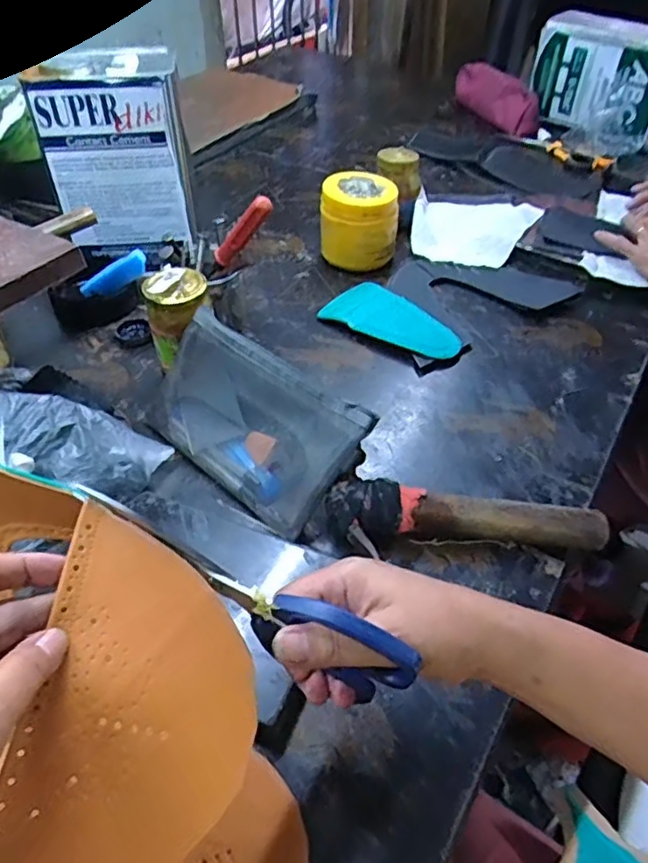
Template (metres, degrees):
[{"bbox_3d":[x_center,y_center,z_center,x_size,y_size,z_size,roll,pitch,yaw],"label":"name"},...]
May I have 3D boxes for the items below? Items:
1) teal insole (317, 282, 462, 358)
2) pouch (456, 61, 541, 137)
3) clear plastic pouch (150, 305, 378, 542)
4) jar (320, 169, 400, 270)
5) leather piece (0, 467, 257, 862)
[{"bbox_3d":[0.083,-0.126,0.711,0.164,0.012,0.082,29,52,25],"label":"teal insole"},{"bbox_3d":[0.327,-0.640,1.193,0.057,0.094,0.234,-18,48,-17],"label":"pouch"},{"bbox_3d":[-0.066,-0.011,0.546,0.197,0.031,0.120,34,89,26],"label":"clear plastic pouch"},{"bbox_3d":[0.047,-0.273,0.806,0.098,0.096,0.095,5,45,6],"label":"jar"},{"bbox_3d":[-0.130,0.097,0.323,0.138,0.100,0.228,-18,47,-20],"label":"leather piece"}]

